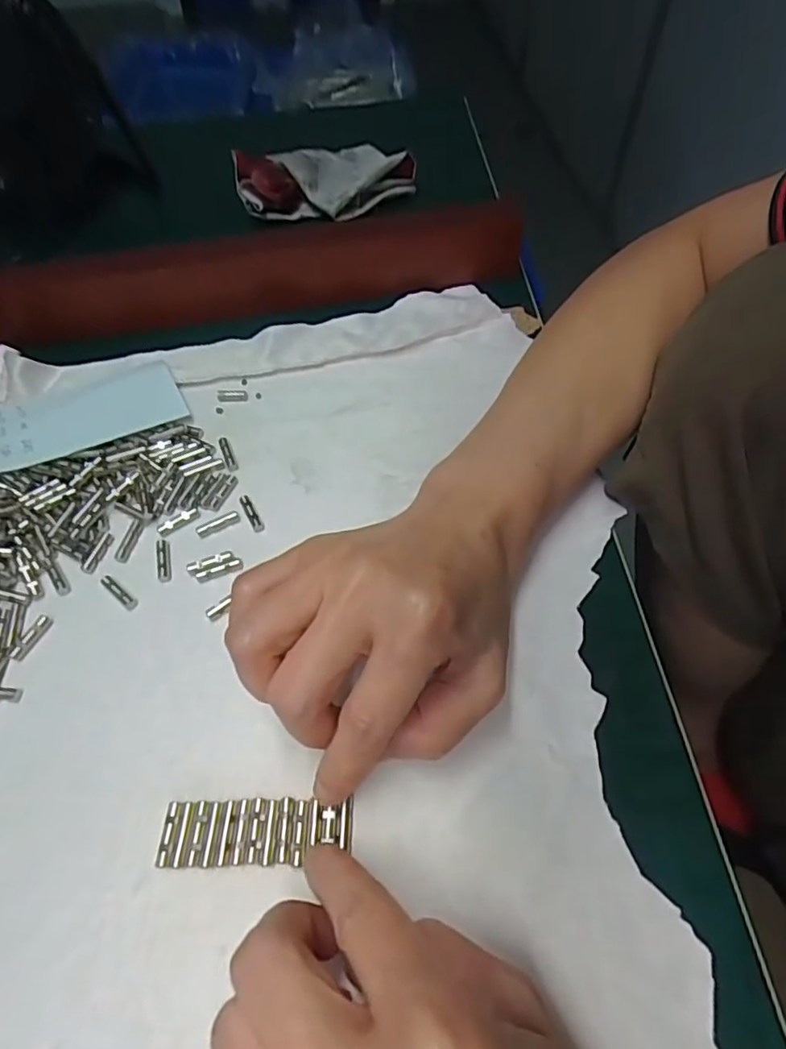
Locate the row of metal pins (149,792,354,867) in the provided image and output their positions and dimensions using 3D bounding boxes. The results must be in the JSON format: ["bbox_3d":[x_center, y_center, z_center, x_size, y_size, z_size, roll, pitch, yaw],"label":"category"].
[{"bbox_3d":[-0.046,0.104,0.199,0.064,0.004,0.020,-4,55,1],"label":"row of metal pins"}]

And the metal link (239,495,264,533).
[{"bbox_3d":[-0.067,-0.006,0.276,0.005,0.005,0.022,-25,58,-14],"label":"metal link"}]

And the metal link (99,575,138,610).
[{"bbox_3d":[-0.120,0.029,0.254,0.021,0.004,0.006,33,63,22],"label":"metal link"}]

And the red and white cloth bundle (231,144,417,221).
[{"bbox_3d":[-0.049,-0.258,0.431,0.126,0.033,0.089,-36,61,-20],"label":"red and white cloth bundle"}]

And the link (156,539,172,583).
[{"bbox_3d":[-0.103,0.015,0.262,0.006,0.004,0.022,-14,56,-7],"label":"link"}]

